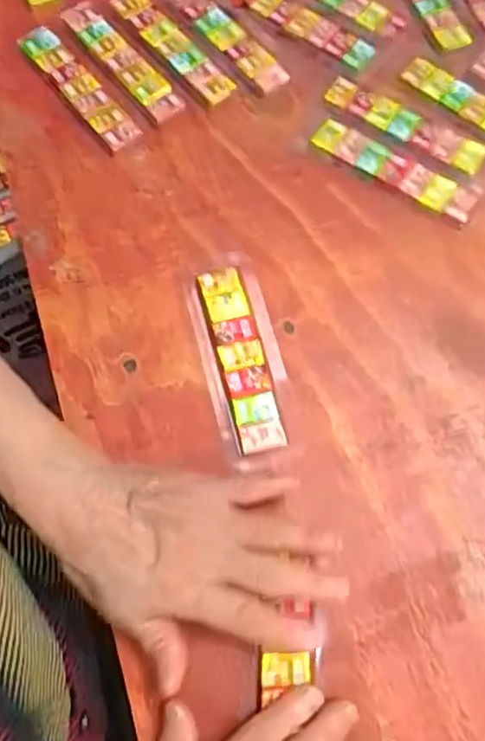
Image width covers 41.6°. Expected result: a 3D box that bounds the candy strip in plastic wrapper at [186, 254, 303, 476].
[{"bbox_3d":[-0.001,-0.007,0.392,0.044,0.011,0.139,-15,71,-6],"label":"candy strip in plastic wrapper"}]

